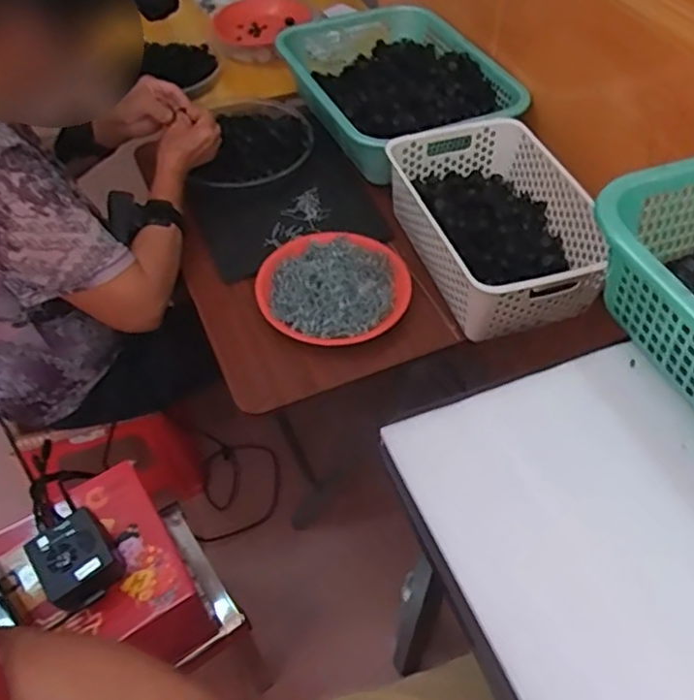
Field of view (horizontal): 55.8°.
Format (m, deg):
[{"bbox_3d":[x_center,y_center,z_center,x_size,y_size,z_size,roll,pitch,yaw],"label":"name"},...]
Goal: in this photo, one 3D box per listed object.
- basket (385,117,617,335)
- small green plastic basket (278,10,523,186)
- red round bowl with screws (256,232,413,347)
[{"bbox_3d":[0.195,-0.170,0.863,0.225,0.100,0.313,-18,53,-13],"label":"basket"},{"bbox_3d":[0.085,-0.431,1.084,0.302,0.114,0.420,-21,54,-14],"label":"small green plastic basket"},{"bbox_3d":[-0.016,-0.081,0.836,0.188,0.036,0.174,-1,51,1],"label":"red round bowl with screws"}]

